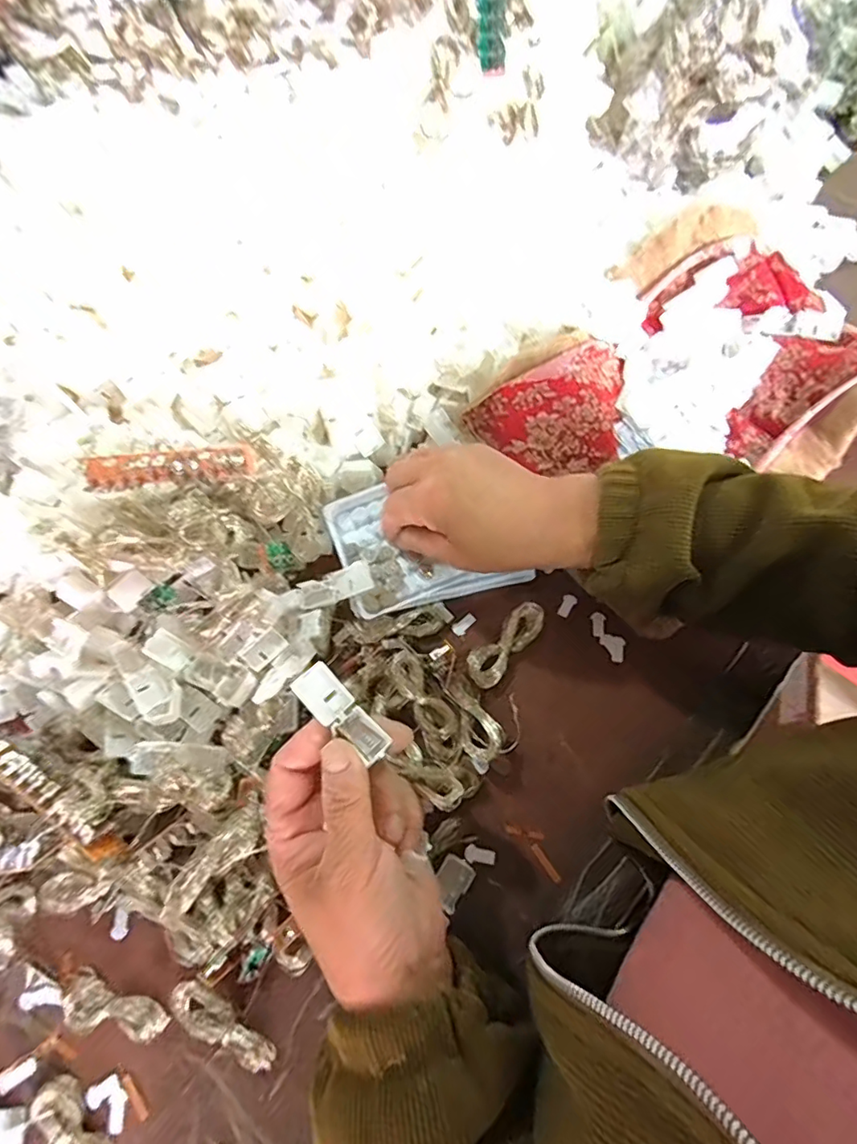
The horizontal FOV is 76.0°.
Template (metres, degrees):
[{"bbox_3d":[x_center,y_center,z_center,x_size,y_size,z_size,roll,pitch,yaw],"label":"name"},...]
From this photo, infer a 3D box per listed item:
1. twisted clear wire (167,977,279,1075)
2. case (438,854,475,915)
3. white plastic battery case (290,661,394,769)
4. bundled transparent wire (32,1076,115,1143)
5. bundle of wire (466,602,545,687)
[{"bbox_3d":[-0.109,0.240,0.287,0.063,0.013,0.024,32,71,17],"label":"twisted clear wire"},{"bbox_3d":[0.013,0.175,0.312,0.018,0.008,0.025,33,72,17],"label":"case"},{"bbox_3d":[-0.043,0.069,0.271,0.053,0.009,0.019,45,77,1],"label":"white plastic battery case"},{"bbox_3d":[-0.181,0.286,0.278,0.053,0.013,0.022,36,73,18],"label":"bundled transparent wire"},{"bbox_3d":[0.051,0.047,0.364,0.025,0.016,0.063,38,73,18],"label":"bundle of wire"}]

